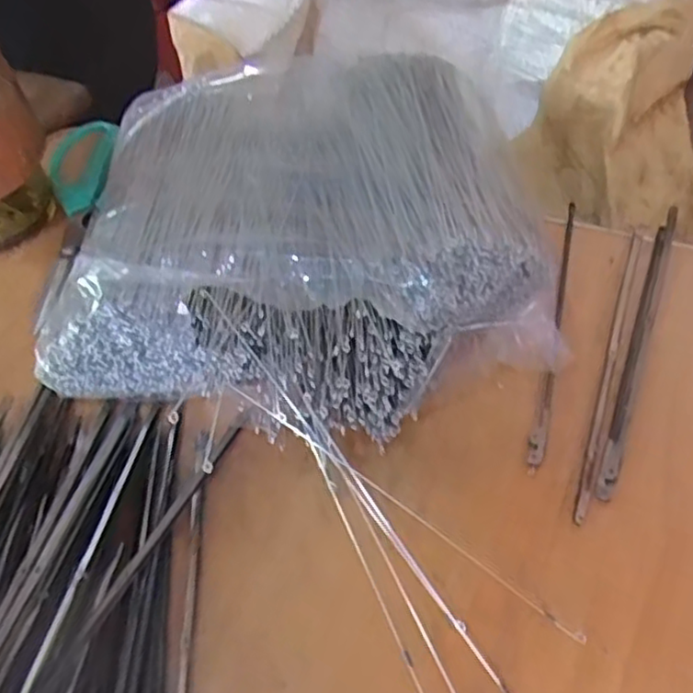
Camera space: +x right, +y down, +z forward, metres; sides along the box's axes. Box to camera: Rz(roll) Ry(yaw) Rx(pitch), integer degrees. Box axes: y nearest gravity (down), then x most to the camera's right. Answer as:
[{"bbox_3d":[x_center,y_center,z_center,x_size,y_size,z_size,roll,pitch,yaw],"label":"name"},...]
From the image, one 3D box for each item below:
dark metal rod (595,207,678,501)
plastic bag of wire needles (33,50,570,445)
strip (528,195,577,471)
[{"bbox_3d":[0.140,-0.009,0.327,0.008,0.004,0.186,17,55,19],"label":"dark metal rod"},{"bbox_3d":[-0.021,-0.059,0.347,0.216,0.065,0.227,-3,51,4],"label":"plastic bag of wire needles"},{"bbox_3d":[0.102,-0.016,0.333,0.007,0.009,0.169,10,53,14],"label":"strip"}]

